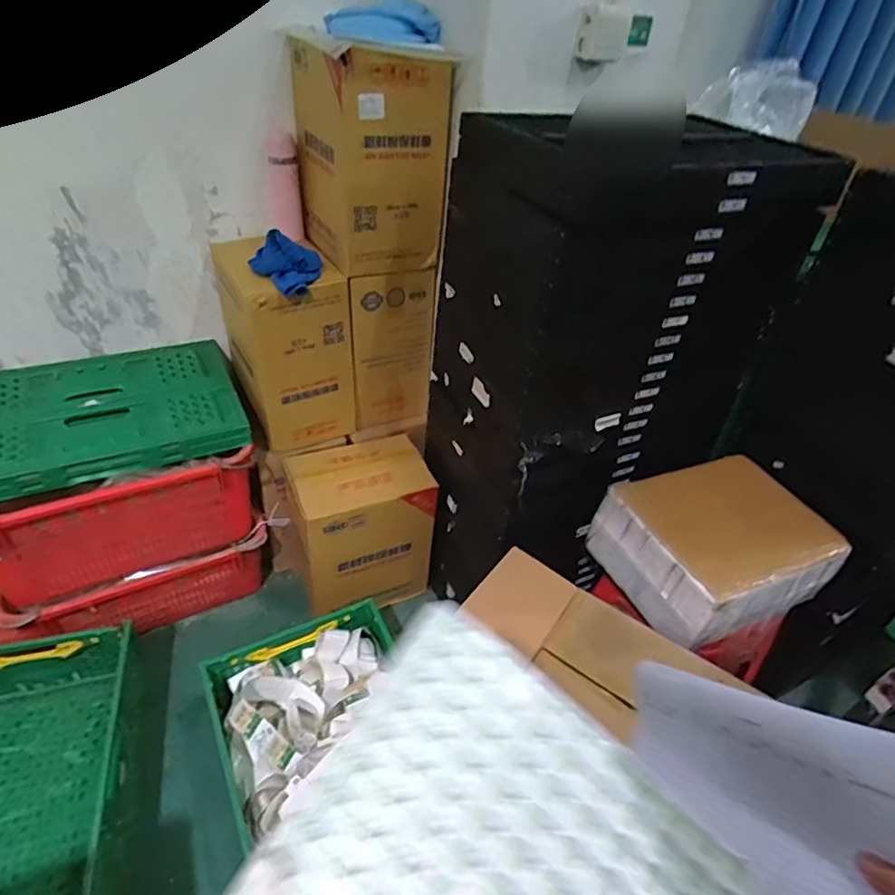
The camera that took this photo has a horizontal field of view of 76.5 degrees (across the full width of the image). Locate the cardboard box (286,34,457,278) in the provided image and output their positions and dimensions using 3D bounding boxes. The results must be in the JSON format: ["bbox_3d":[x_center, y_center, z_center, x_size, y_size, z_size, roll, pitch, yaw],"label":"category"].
[{"bbox_3d":[-0.172,-0.654,1.270,0.251,0.409,0.319,-14,43,-24],"label":"cardboard box"}]

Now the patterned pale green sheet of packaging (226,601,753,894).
[{"bbox_3d":[0.045,0.251,0.329,0.266,0.020,0.196,40,58,4],"label":"patterned pale green sheet of packaging"}]

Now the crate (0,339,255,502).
[{"bbox_3d":[-0.789,-0.084,1.296,0.586,0.071,0.403,-16,44,-26],"label":"crate"}]

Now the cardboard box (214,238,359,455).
[{"bbox_3d":[-0.398,-0.269,1.402,0.240,0.423,0.314,-17,44,-27],"label":"cardboard box"}]

